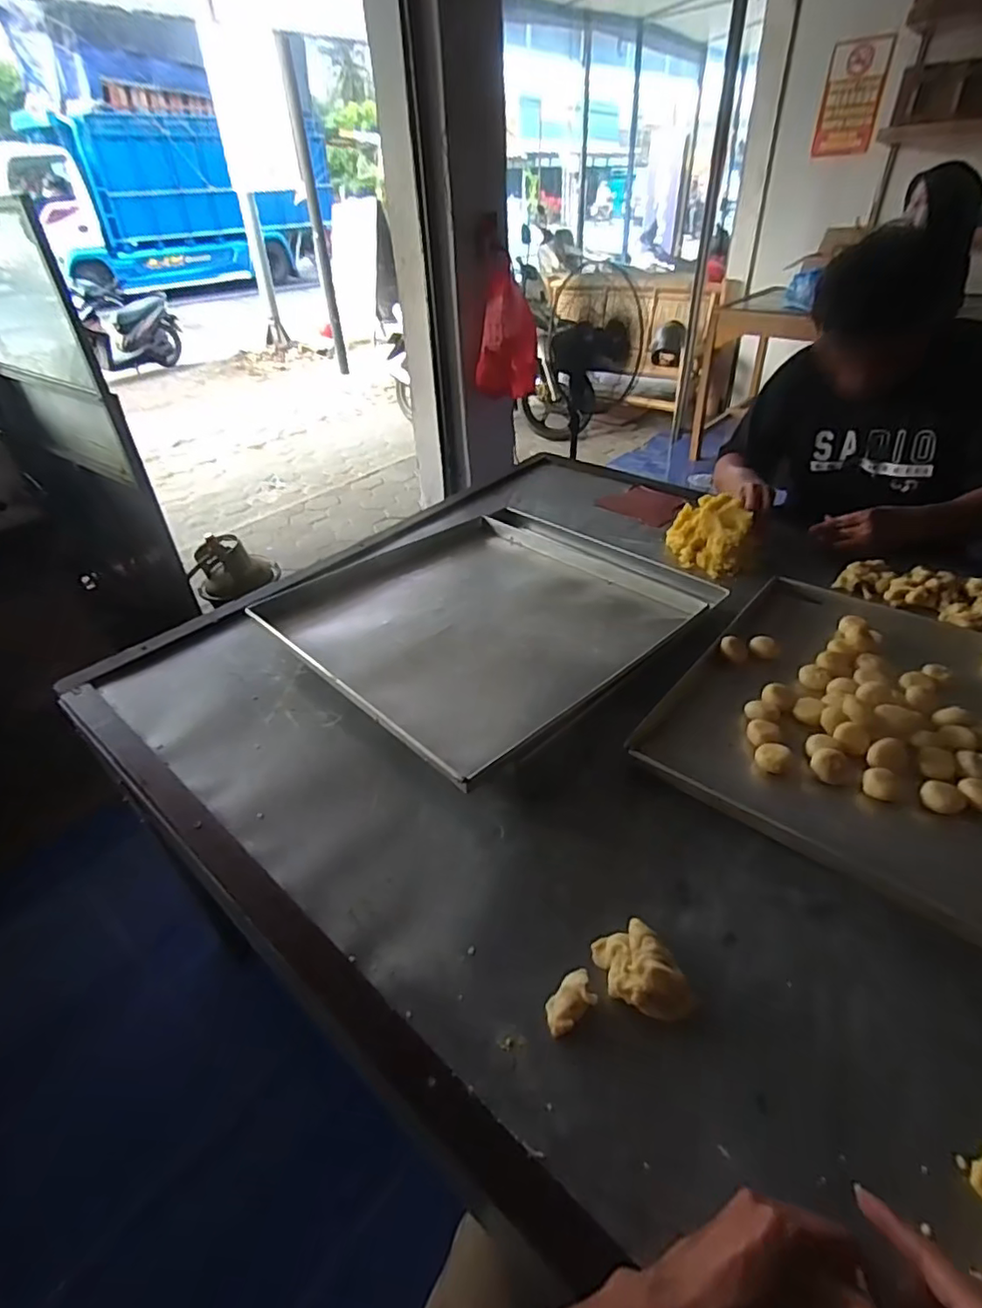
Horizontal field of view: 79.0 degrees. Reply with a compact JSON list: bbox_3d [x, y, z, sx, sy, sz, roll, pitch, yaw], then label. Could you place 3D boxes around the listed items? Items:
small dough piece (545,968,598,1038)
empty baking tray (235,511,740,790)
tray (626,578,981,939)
[{"bbox_3d":[0.066,0.297,0.507,0.049,0.026,0.029,-27,46,-25],"label":"small dough piece"},{"bbox_3d":[0.000,-0.075,0.953,0.509,0.039,0.591,31,47,35],"label":"empty baking tray"},{"bbox_3d":[0.519,0.096,0.737,0.515,0.056,0.506,27,49,30],"label":"tray"}]

